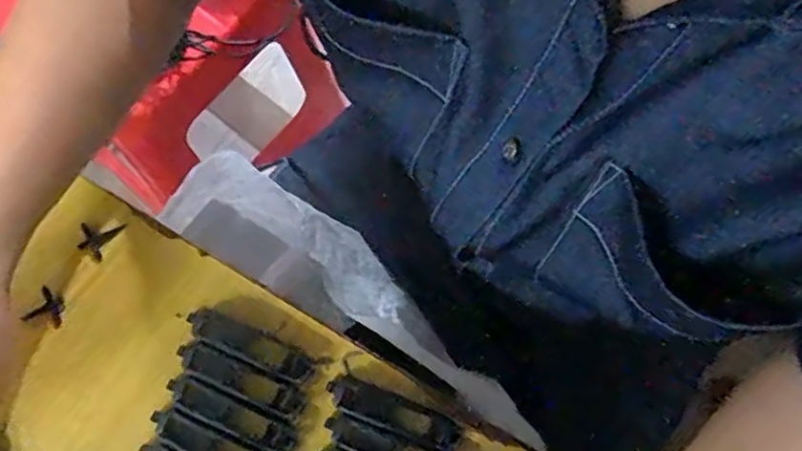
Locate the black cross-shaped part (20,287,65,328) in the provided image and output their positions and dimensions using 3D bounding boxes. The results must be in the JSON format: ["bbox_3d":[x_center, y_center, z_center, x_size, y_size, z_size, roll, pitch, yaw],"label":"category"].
[{"bbox_3d":[-0.197,0.047,0.361,0.020,0.004,0.021,21,77,4],"label":"black cross-shaped part"}]

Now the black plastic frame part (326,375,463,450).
[{"bbox_3d":[-0.004,0.101,0.348,0.074,0.008,0.017,22,77,5],"label":"black plastic frame part"}]

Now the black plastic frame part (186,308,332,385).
[{"bbox_3d":[-0.081,0.067,0.358,0.079,0.005,0.019,23,77,5],"label":"black plastic frame part"}]

